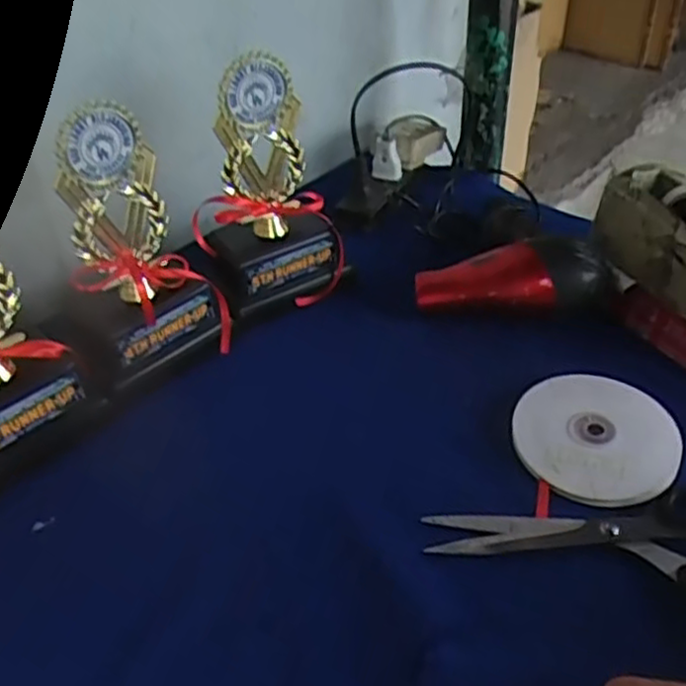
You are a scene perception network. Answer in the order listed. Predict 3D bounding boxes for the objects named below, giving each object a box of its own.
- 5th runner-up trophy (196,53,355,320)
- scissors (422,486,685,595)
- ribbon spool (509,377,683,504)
[{"bbox_3d":[-0.060,-0.122,0.576,0.116,0.183,0.062,-15,41,-13],"label":"5th runner-up trophy"},{"bbox_3d":[0.163,0.114,0.435,0.214,0.012,0.085,7,41,13],"label":"scissors"},{"bbox_3d":[0.171,0.063,0.495,0.102,0.014,0.104,-2,39,2],"label":"ribbon spool"}]

